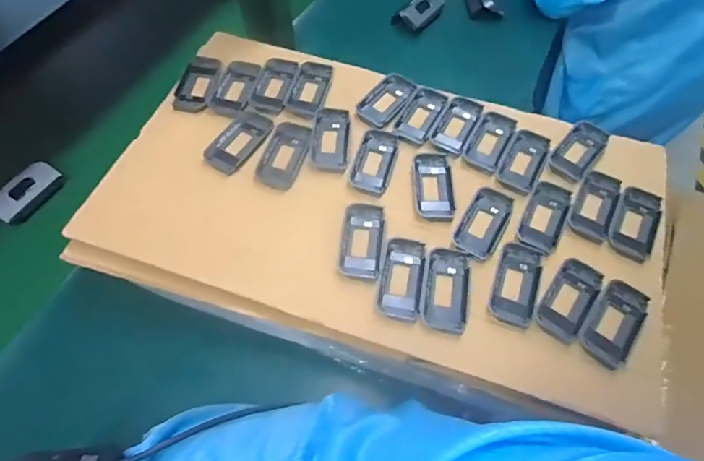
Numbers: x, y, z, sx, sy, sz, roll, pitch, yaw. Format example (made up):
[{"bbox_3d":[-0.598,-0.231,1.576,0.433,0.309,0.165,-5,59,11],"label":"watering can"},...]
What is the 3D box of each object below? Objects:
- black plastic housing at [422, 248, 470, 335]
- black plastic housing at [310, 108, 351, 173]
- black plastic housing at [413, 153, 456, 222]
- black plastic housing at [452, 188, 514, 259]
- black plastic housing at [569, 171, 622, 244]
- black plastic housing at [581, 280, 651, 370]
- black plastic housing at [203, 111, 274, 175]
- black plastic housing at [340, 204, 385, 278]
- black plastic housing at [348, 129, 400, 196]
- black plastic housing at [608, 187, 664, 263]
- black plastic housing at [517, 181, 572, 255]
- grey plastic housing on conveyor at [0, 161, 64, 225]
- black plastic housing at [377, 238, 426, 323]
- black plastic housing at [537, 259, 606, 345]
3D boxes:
[{"bbox_3d":[0.081,0.050,0.412,0.038,0.010,0.074,8,58,4],"label":"black plastic housing"},{"bbox_3d":[-0.021,-0.094,0.489,0.038,0.015,0.077,4,58,1],"label":"black plastic housing"},{"bbox_3d":[0.079,-0.044,0.468,0.038,0.009,0.077,0,58,-1],"label":"black plastic housing"},{"bbox_3d":[0.121,-0.010,0.446,0.040,0.008,0.080,26,61,15],"label":"black plastic housing"},{"bbox_3d":[0.232,-0.027,0.460,0.037,0.009,0.074,25,61,14],"label":"black plastic housing"},{"bbox_3d":[0.220,0.074,0.401,0.038,0.008,0.077,31,63,17],"label":"black plastic housing"},{"bbox_3d":[-0.115,-0.090,0.488,0.041,0.016,0.075,28,57,17],"label":"black plastic housing"},{"bbox_3d":[0.009,0.008,0.436,0.038,0.009,0.075,5,58,2],"label":"black plastic housing"},{"bbox_3d":[0.022,-0.069,0.480,0.039,0.014,0.074,14,59,7],"label":"black plastic housing"},{"bbox_3d":[0.265,-0.009,0.452,0.037,0.011,0.078,24,61,14],"label":"black plastic housing"},{"bbox_3d":[0.180,-0.014,0.452,0.036,0.010,0.080,23,61,13],"label":"black plastic housing"},{"bbox_3d":[-0.358,-0.043,0.528,0.034,0.028,0.075,22,60,12],"label":"grey plastic housing on conveyor"},{"bbox_3d":[0.042,0.040,0.415,0.035,0.009,0.074,9,58,4],"label":"black plastic housing"},{"bbox_3d":[0.184,0.056,0.411,0.038,0.008,0.078,30,62,16],"label":"black plastic housing"}]

